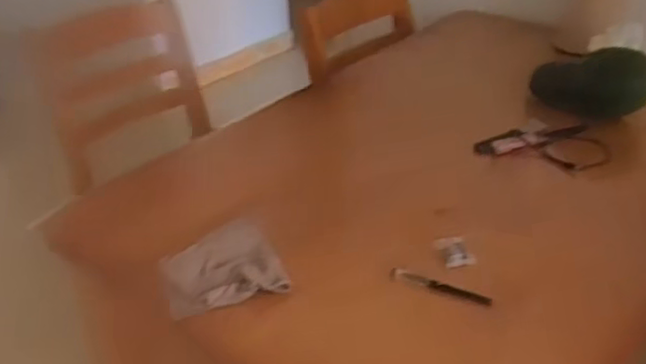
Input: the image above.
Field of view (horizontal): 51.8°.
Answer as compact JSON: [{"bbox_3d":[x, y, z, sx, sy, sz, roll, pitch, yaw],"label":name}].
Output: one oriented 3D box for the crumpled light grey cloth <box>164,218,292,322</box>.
[{"bbox_3d":[-0.143,0.120,0.925,0.169,0.045,0.123,-18,37,-26],"label":"crumpled light grey cloth"}]

